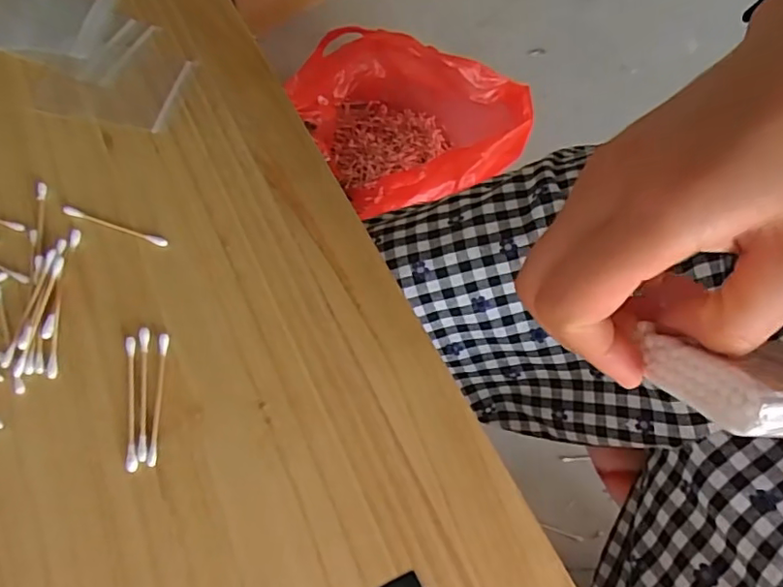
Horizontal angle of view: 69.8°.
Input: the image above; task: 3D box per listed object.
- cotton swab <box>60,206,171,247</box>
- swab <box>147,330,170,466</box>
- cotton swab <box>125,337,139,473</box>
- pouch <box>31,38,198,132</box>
[{"bbox_3d":[-0.171,-0.041,0.347,0.071,0.004,0.007,20,64,8],"label":"cotton swab"},{"bbox_3d":[-0.124,0.055,0.298,0.005,0.004,0.070,-4,63,-4],"label":"swab"},{"bbox_3d":[-0.138,0.057,0.297,0.006,0.004,0.073,-10,64,-7],"label":"cotton swab"},{"bbox_3d":[-0.202,-0.156,0.406,0.099,0.004,0.078,13,63,4],"label":"pouch"}]

